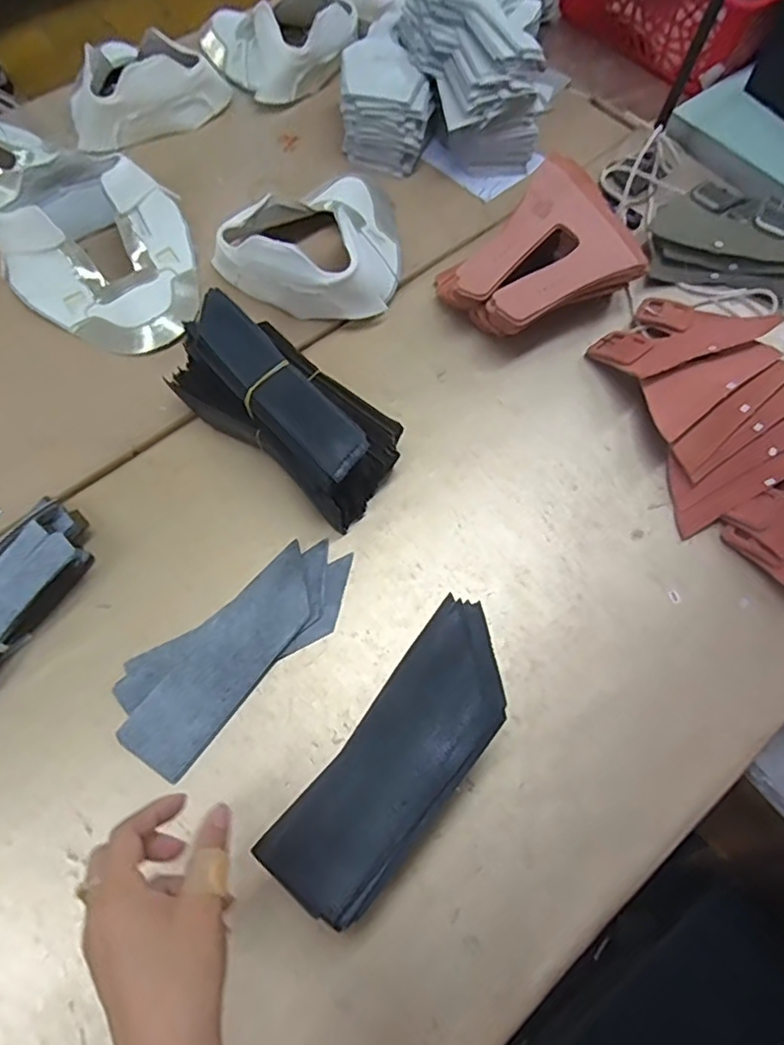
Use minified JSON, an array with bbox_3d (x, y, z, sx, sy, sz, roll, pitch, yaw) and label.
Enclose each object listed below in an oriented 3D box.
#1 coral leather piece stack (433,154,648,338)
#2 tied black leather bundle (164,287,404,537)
[{"bbox_3d":[0.154,-0.258,0.605,0.189,0.073,0.146,-39,71,-16],"label":"coral leather piece stack"},{"bbox_3d":[-0.090,-0.104,0.524,0.204,0.102,0.098,37,71,15],"label":"tied black leather bundle"}]

